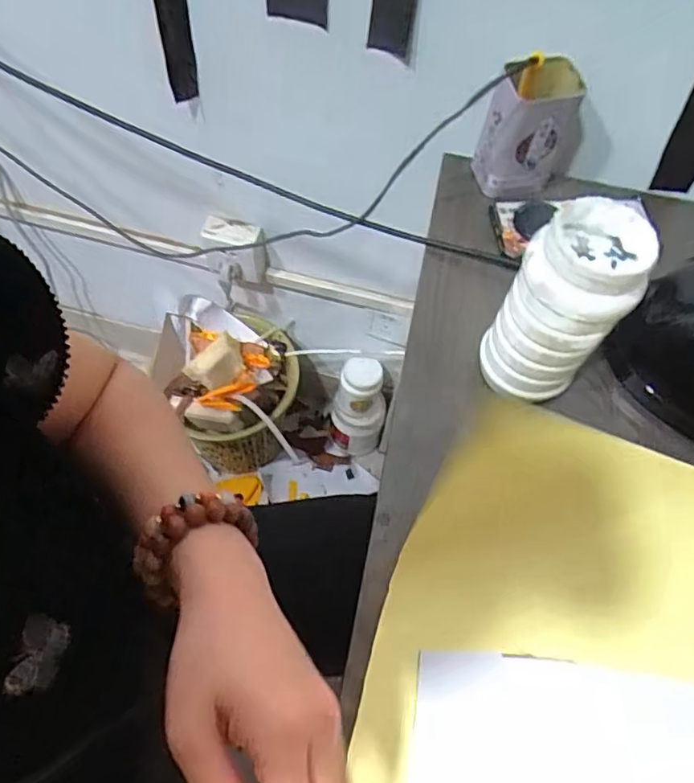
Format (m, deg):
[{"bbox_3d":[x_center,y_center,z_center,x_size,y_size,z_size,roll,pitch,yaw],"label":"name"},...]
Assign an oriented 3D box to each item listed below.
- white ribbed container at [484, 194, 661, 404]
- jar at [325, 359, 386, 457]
[{"bbox_3d":[0.153,-0.060,0.415,0.073,0.162,0.073,1,62,-2],"label":"white ribbed container"},{"bbox_3d":[0.021,0.044,1.145,0.104,0.288,0.085,7,62,1],"label":"jar"}]

